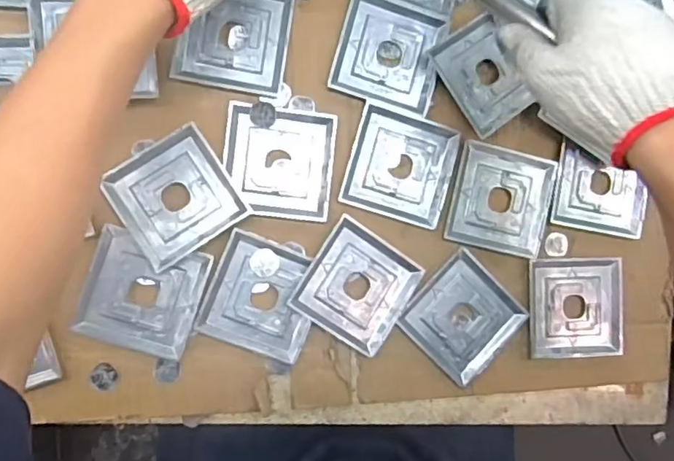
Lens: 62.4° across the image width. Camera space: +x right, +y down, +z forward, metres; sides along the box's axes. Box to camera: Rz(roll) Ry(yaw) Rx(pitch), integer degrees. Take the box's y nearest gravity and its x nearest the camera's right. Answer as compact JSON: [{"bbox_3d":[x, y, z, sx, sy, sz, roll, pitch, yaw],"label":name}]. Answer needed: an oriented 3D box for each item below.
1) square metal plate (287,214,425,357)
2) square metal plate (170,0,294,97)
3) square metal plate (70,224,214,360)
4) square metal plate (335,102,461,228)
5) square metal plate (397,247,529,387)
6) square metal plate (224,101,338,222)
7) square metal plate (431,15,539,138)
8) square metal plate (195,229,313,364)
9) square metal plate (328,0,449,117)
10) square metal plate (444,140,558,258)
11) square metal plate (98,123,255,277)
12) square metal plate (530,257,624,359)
[{"bbox_3d":[0.018,0.048,0.472,0.087,0.011,0.089,35,84,-7],"label":"square metal plate"},{"bbox_3d":[-0.084,-0.163,0.464,0.088,0.004,0.089,8,88,-8],"label":"square metal plate"},{"bbox_3d":[-0.155,0.052,0.448,0.089,0.008,0.088,18,87,-8],"label":"square metal plate"},{"bbox_3d":[0.056,-0.056,0.483,0.090,0.004,0.091,17,87,-8],"label":"square metal plate"},{"bbox_3d":[0.112,0.077,0.490,0.085,0.005,0.089,45,83,-6],"label":"square metal plate"},{"bbox_3d":[-0.048,-0.057,0.467,0.089,0.007,0.090,6,88,-9],"label":"square metal plate"},{"bbox_3d":[0.128,-0.136,0.490,0.067,0.011,0.090,-32,94,-8],"label":"square metal plate"},{"bbox_3d":[-0.061,0.056,0.463,0.086,0.010,0.090,22,86,-8],"label":"square metal plate"},{"bbox_3d":[0.046,-0.155,0.481,0.087,0.005,0.091,14,87,-8],"label":"square metal plate"},{"bbox_3d":[0.147,-0.028,0.496,0.090,0.005,0.088,11,87,-8],"label":"square metal plate"},{"bbox_3d":[-0.131,-0.028,0.451,0.088,0.013,0.090,-32,94,-8],"label":"square metal plate"},{"bbox_3d":[0.218,0.070,0.505,0.086,0.010,0.089,-1,89,-9],"label":"square metal plate"}]

